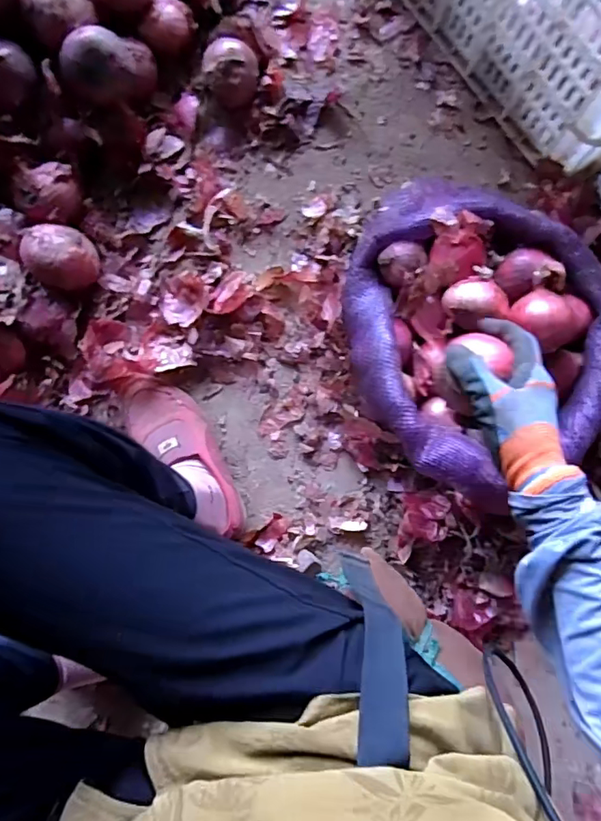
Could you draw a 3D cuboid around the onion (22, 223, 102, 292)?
[{"bbox_3d":[-0.304,-0.194,0.693,0.075,0.082,0.079,0,86,0],"label":"onion"}]

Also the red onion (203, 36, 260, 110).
[{"bbox_3d":[-0.092,-0.457,0.731,0.072,0.068,0.083,-8,86,0],"label":"red onion"}]

